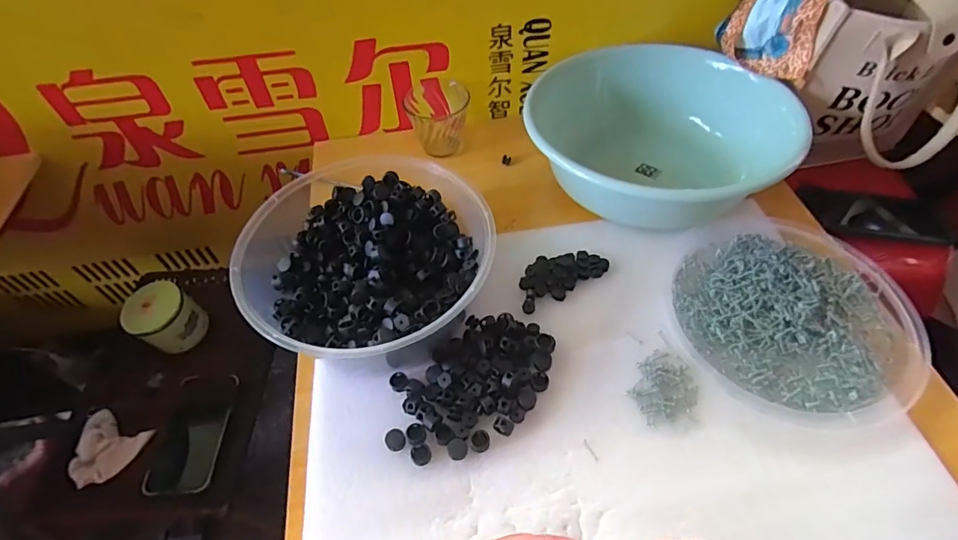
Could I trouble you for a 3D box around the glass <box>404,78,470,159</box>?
[{"bbox_3d":[-0.055,-0.210,0.663,0.081,0.077,0.082,-1,55,2],"label":"glass"}]

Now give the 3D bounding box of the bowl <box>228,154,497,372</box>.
[{"bbox_3d":[-0.111,-0.006,0.497,0.241,0.084,0.229,-1,55,2],"label":"bowl"}]

